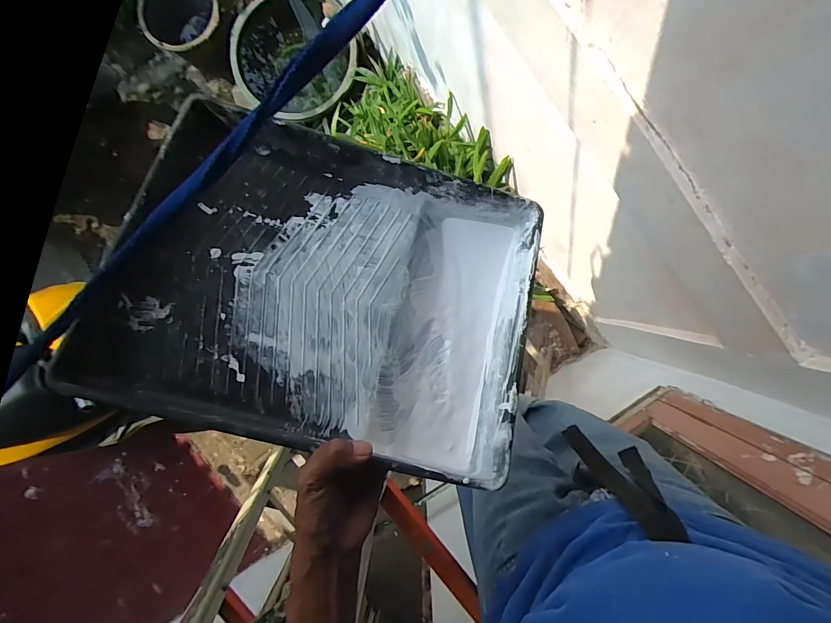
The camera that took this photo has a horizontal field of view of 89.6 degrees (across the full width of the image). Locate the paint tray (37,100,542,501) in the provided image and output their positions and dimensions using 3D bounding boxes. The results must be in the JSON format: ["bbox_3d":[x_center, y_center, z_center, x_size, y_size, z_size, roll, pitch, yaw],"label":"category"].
[{"bbox_3d":[-0.068,-0.023,0.374,0.338,0.080,0.270,18,71,-15],"label":"paint tray"}]

